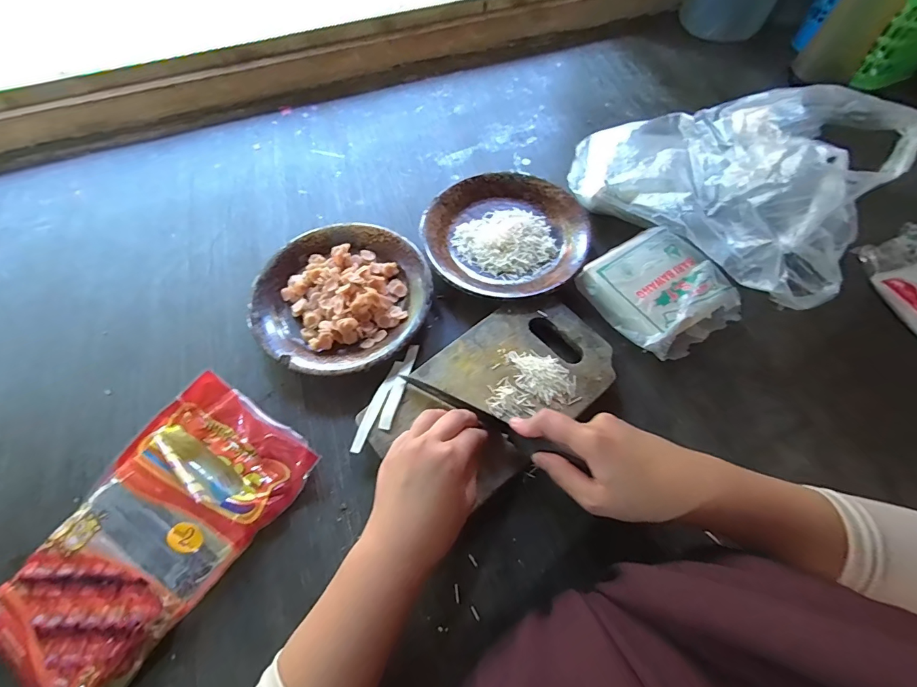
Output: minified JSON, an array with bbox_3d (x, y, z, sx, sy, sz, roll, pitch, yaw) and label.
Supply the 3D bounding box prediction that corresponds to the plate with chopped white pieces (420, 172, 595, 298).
[{"bbox_3d":[0.057,-0.125,0.490,0.180,0.026,0.178,0,61,1],"label":"plate with chopped white pieces"}]

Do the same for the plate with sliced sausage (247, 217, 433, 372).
[{"bbox_3d":[-0.122,-0.051,0.452,0.182,0.033,0.180,0,61,1],"label":"plate with sliced sausage"}]

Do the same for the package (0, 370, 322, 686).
[{"bbox_3d":[-0.244,0.149,0.343,0.142,0.035,0.233,27,65,15],"label":"package"}]

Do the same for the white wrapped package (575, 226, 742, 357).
[{"bbox_3d":[0.208,-0.056,0.439,0.113,0.054,0.126,-29,64,-15],"label":"white wrapped package"}]

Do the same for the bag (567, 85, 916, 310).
[{"bbox_3d":[0.271,-0.173,0.442,0.157,0.152,0.289,-34,66,-17],"label":"bag"}]

